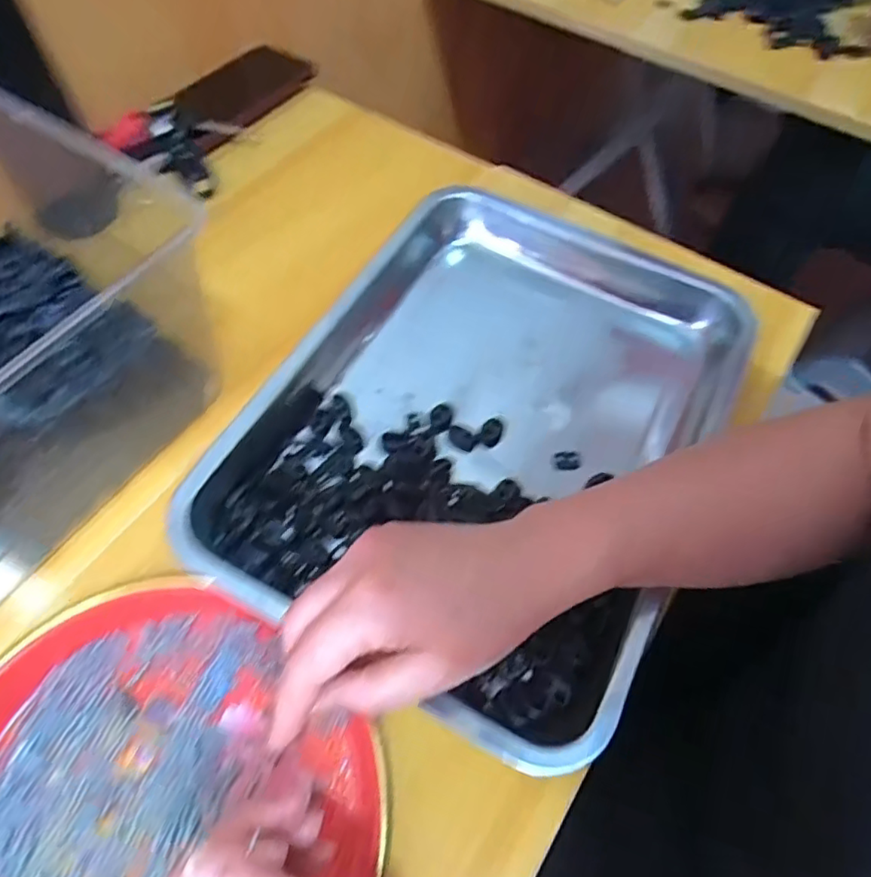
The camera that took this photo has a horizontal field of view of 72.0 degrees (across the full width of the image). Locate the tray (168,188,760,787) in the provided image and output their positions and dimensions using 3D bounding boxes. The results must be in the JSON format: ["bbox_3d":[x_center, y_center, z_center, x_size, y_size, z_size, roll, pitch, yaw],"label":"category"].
[{"bbox_3d":[0.035,-0.016,0.382,0.274,0.035,0.344,25,61,14],"label":"tray"}]

